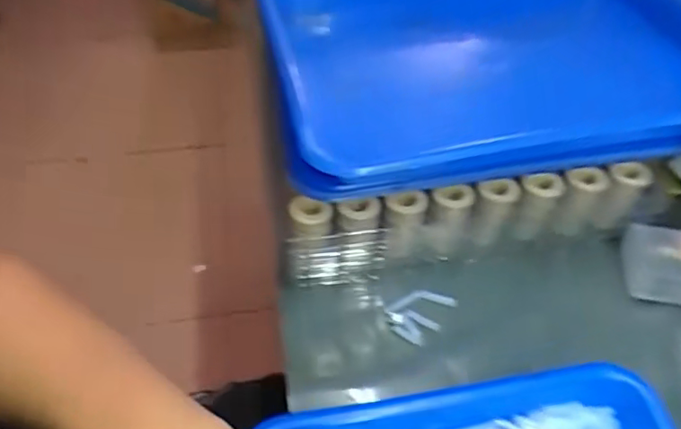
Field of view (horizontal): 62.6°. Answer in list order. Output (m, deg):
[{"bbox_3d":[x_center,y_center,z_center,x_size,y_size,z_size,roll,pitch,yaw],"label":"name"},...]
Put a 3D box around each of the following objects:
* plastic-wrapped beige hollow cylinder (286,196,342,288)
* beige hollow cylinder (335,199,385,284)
[{"bbox_3d":[-0.019,0.019,0.385,0.032,0.062,0.034,-6,54,-6],"label":"plastic-wrapped beige hollow cylinder"},{"bbox_3d":[0.013,0.019,0.390,0.032,0.055,0.029,-6,54,-6],"label":"beige hollow cylinder"}]

